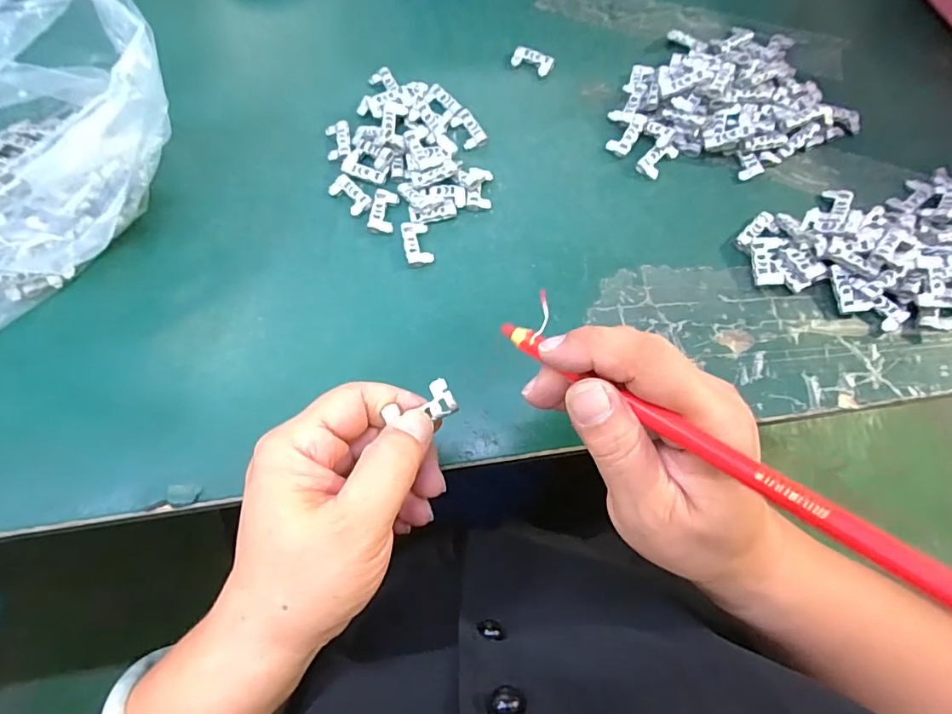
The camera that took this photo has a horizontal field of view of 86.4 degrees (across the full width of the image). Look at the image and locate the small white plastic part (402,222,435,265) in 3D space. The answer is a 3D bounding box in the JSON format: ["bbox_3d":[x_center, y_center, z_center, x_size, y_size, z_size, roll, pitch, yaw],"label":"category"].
[{"bbox_3d":[-0.037,-0.073,0.322,0.017,0.004,0.030,-11,70,-3],"label":"small white plastic part"}]

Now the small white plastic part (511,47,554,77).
[{"bbox_3d":[0.042,-0.220,0.376,0.031,0.005,0.017,21,71,8],"label":"small white plastic part"}]

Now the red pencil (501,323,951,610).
[{"bbox_3d":[0.069,0.025,0.173,0.164,0.007,0.011,33,72,34],"label":"red pencil"}]

